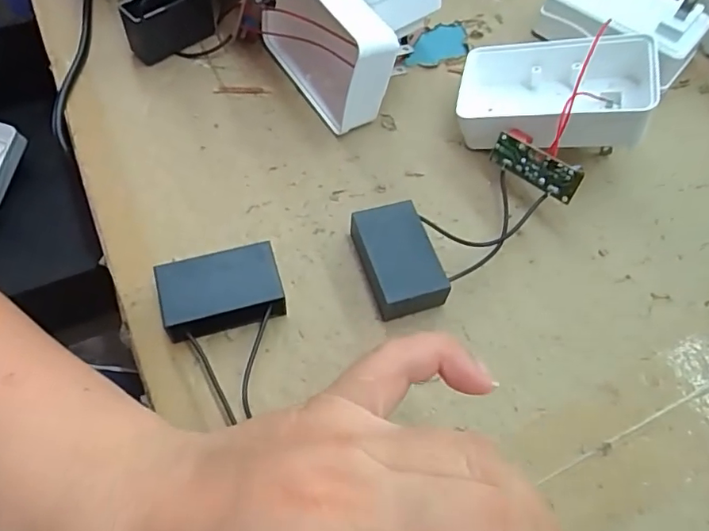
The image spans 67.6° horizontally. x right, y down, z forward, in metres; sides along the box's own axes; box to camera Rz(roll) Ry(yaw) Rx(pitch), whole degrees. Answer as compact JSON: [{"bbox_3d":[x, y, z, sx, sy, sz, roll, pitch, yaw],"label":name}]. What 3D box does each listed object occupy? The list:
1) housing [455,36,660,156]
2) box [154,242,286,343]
[{"bbox_3d":[0.101,-0.084,0.271,0.092,0.032,0.063,3,60,22],"label":"housing"},{"bbox_3d":[-0.055,0.012,0.220,0.047,0.021,0.029,-15,61,-11],"label":"box"}]

